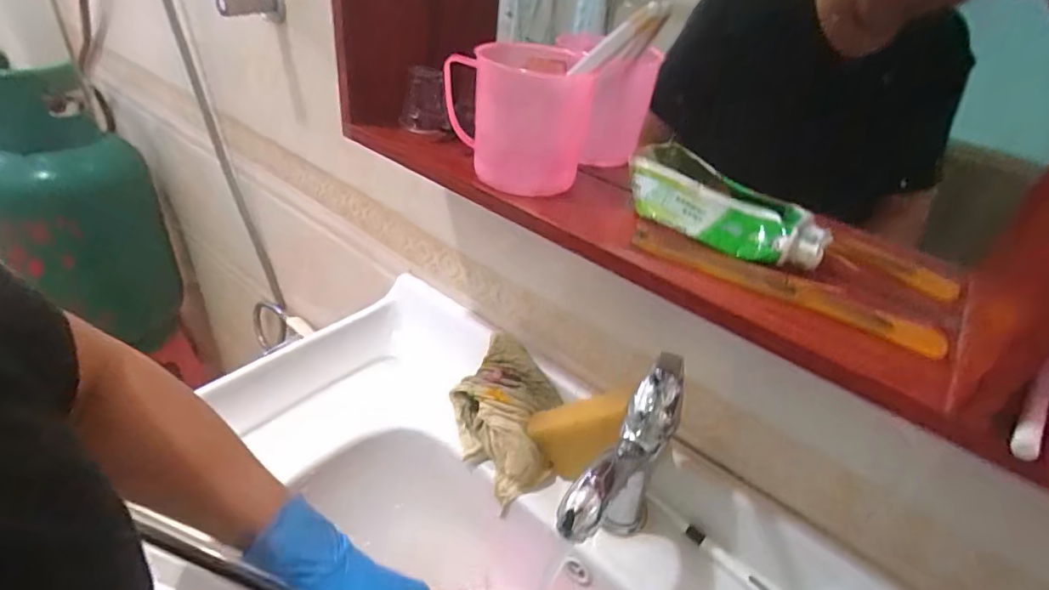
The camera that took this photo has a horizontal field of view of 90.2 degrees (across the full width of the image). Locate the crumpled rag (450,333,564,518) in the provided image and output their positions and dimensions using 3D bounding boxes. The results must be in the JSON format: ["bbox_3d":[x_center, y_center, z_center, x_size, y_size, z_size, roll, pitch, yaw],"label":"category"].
[{"bbox_3d":[-0.017,0.134,0.584,0.105,0.104,0.142,-6,38,-19],"label":"crumpled rag"}]

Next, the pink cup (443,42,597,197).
[{"bbox_3d":[-0.008,-0.136,0.414,0.097,0.098,0.083,-4,37,-16],"label":"pink cup"}]

